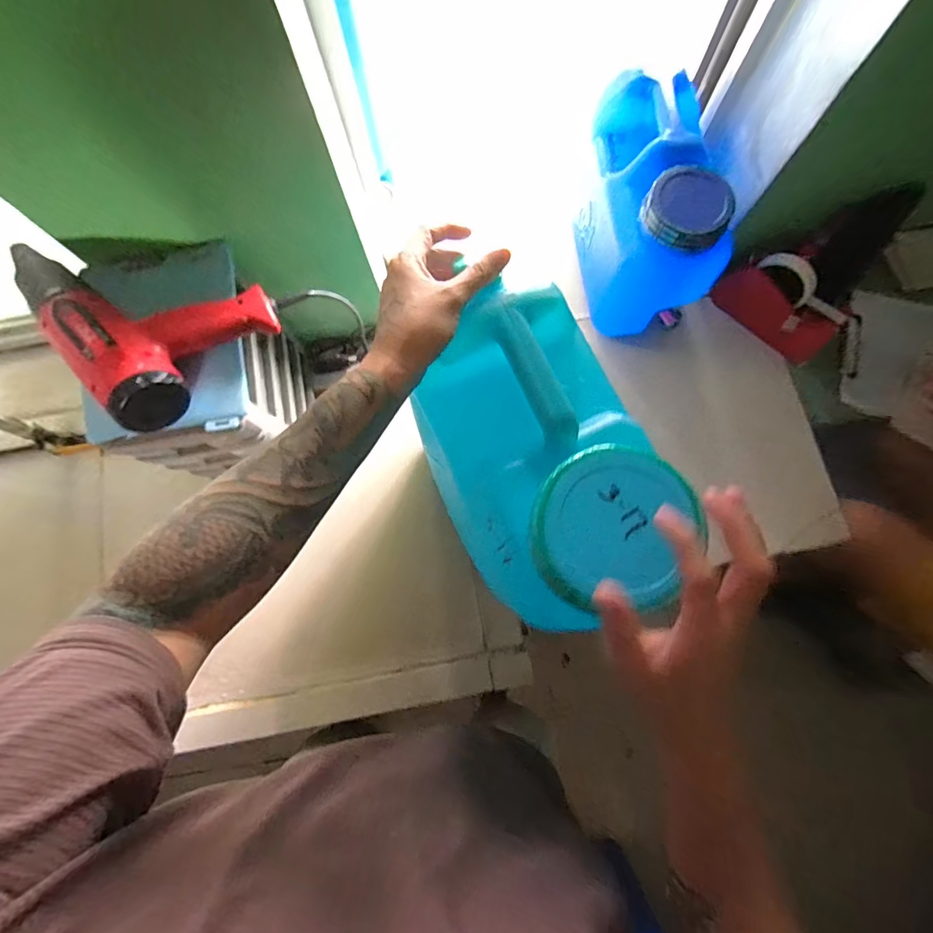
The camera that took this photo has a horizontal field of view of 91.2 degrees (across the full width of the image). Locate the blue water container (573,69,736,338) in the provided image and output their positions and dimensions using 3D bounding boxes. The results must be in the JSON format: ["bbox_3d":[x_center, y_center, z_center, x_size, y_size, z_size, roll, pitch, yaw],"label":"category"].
[{"bbox_3d":[0.261,-0.381,0.687,0.144,0.223,0.282,-9,78,0],"label":"blue water container"}]

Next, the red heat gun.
[{"bbox_3d":[-0.333,-0.172,0.485,0.182,0.072,0.207,-42,80,-7],"label":"red heat gun"}]

